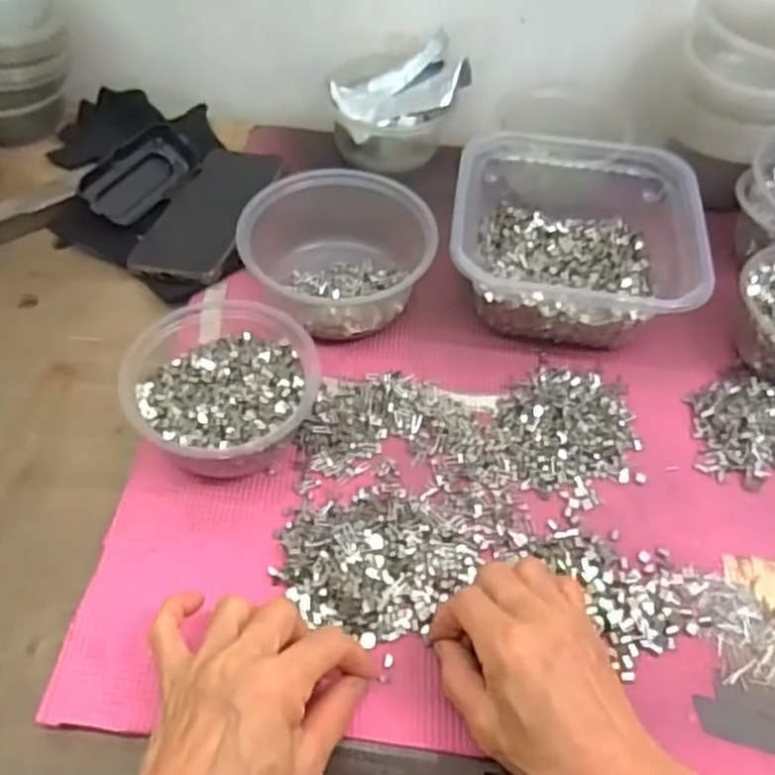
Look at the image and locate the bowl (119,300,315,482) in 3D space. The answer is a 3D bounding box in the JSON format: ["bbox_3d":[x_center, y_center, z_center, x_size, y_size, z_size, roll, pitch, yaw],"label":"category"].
[{"bbox_3d":[-0.104,0.003,0.454,0.106,0.063,0.111,2,52,-2],"label":"bowl"}]

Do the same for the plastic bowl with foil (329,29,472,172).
[{"bbox_3d":[0.006,-0.253,0.632,0.112,0.080,0.094,-12,56,-11],"label":"plastic bowl with foil"}]

